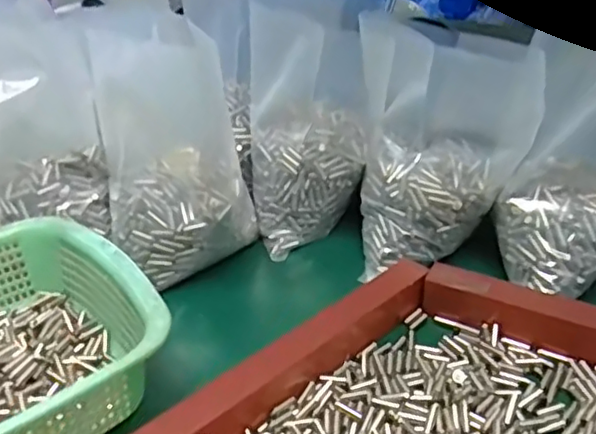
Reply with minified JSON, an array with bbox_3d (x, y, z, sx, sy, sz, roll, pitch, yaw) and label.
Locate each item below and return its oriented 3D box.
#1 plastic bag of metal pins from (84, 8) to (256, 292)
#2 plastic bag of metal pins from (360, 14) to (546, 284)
[{"bbox_3d":[-0.109,-0.056,0.531,0.124,0.203,0.092,-8,31,-6],"label":"plastic bag of metal pins"},{"bbox_3d":[0.125,-0.054,0.537,0.134,0.205,0.089,-3,31,1],"label":"plastic bag of metal pins"}]

